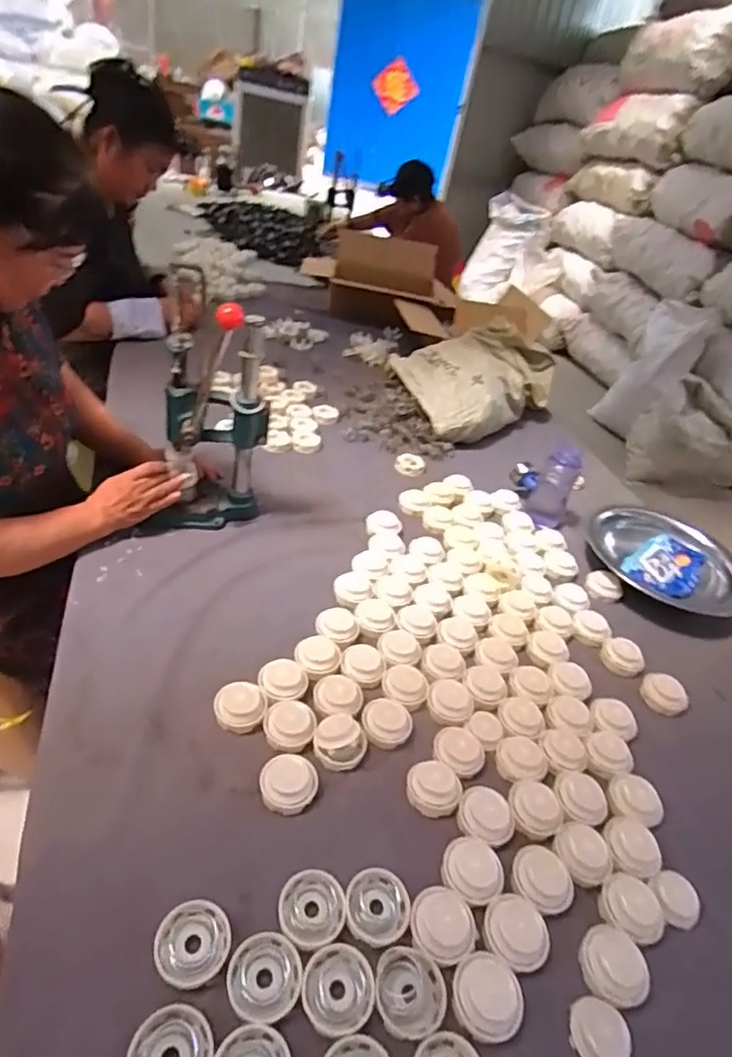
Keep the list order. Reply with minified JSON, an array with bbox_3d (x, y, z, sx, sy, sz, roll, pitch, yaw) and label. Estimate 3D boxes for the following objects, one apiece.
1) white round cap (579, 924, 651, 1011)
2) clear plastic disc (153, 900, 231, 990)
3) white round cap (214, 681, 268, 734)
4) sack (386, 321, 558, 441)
[{"bbox_3d":[0.233,0.409,0.543,0.054,0.020,0.063,13,40,1],"label":"white round cap"},{"bbox_3d":[-0.150,0.359,0.499,0.061,0.014,0.059,7,40,-6],"label":"clear plastic disc"},{"bbox_3d":[-0.149,0.209,0.690,0.061,0.023,0.054,-4,43,-19],"label":"white round cap"},{"bbox_3d":[0.267,-0.376,1.441,0.423,0.150,0.298,-21,47,-33],"label":"sack"}]

